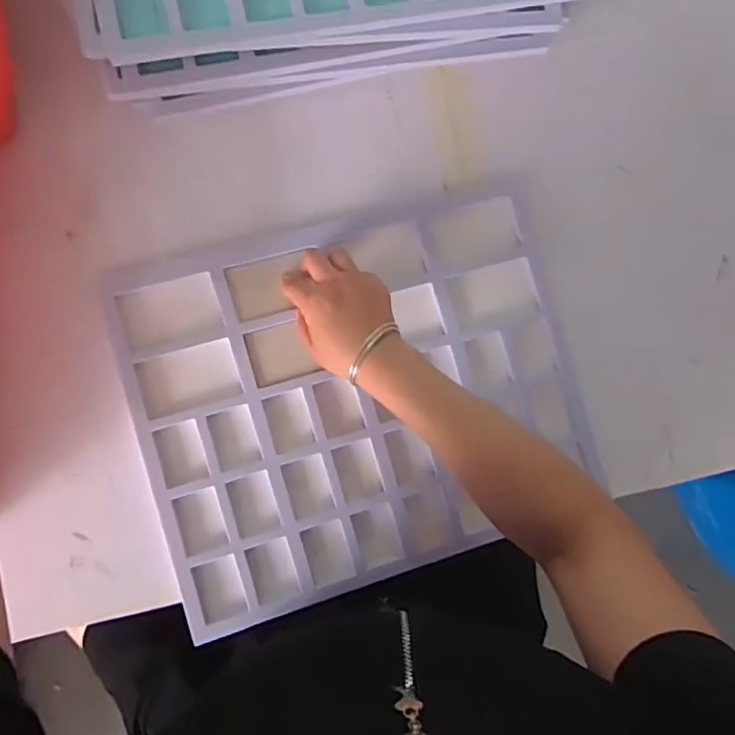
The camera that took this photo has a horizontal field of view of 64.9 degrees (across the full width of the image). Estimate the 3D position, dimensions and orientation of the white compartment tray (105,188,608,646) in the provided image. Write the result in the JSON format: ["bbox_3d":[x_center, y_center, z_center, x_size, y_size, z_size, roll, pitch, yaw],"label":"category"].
[{"bbox_3d":[-0.003,0.027,0.568,0.415,0.034,0.341,-17,91,-8],"label":"white compartment tray"}]

